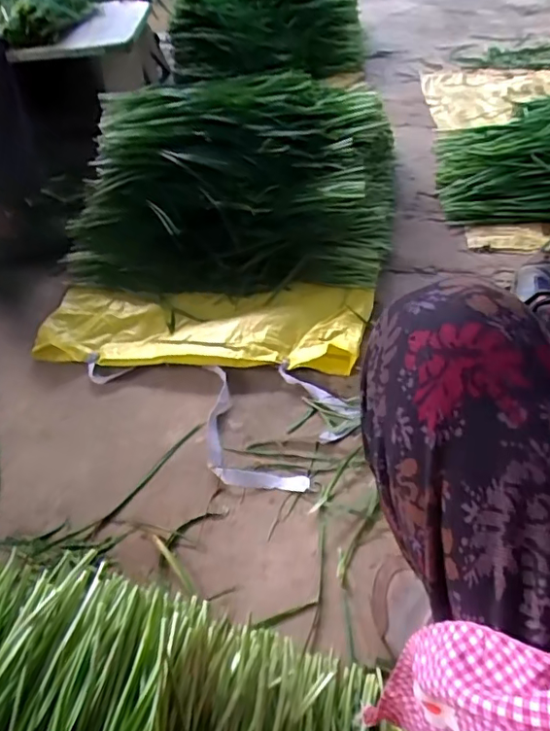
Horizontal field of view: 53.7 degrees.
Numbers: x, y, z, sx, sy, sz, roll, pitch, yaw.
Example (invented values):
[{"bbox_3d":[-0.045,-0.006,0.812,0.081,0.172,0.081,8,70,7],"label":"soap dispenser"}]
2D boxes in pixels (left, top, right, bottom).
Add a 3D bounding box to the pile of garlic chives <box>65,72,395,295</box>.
[{"bbox_3d":[-0.067,-0.350,1.006,0.563,0.243,0.405,4,46,7],"label":"pile of garlic chives"}]

